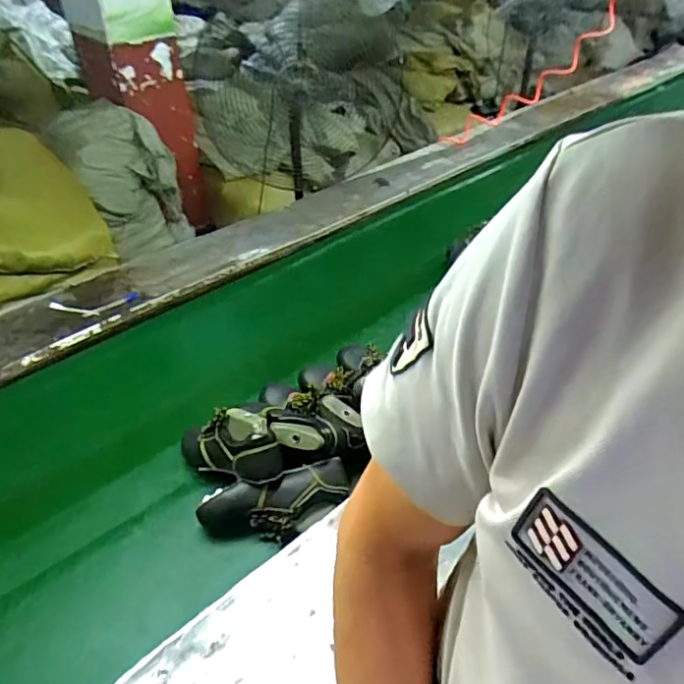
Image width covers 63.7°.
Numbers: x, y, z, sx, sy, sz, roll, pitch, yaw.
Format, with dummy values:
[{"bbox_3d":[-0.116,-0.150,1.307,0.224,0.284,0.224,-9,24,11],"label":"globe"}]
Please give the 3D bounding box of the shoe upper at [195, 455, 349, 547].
[{"bbox_3d":[-0.115,0.290,0.969,0.261,0.083,0.084,-12,42,-12],"label":"shoe upper"}]

